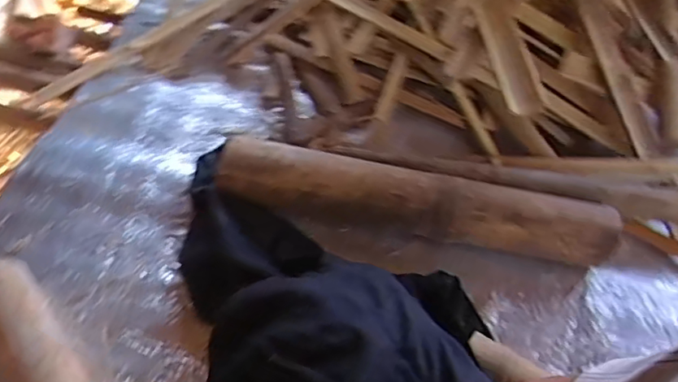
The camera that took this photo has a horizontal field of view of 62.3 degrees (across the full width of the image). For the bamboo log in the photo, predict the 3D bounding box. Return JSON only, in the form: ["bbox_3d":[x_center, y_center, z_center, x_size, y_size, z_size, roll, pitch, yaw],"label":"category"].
[{"bbox_3d":[0.101,0.012,0.774,0.525,0.080,0.094,11,51,3],"label":"bamboo log"}]

